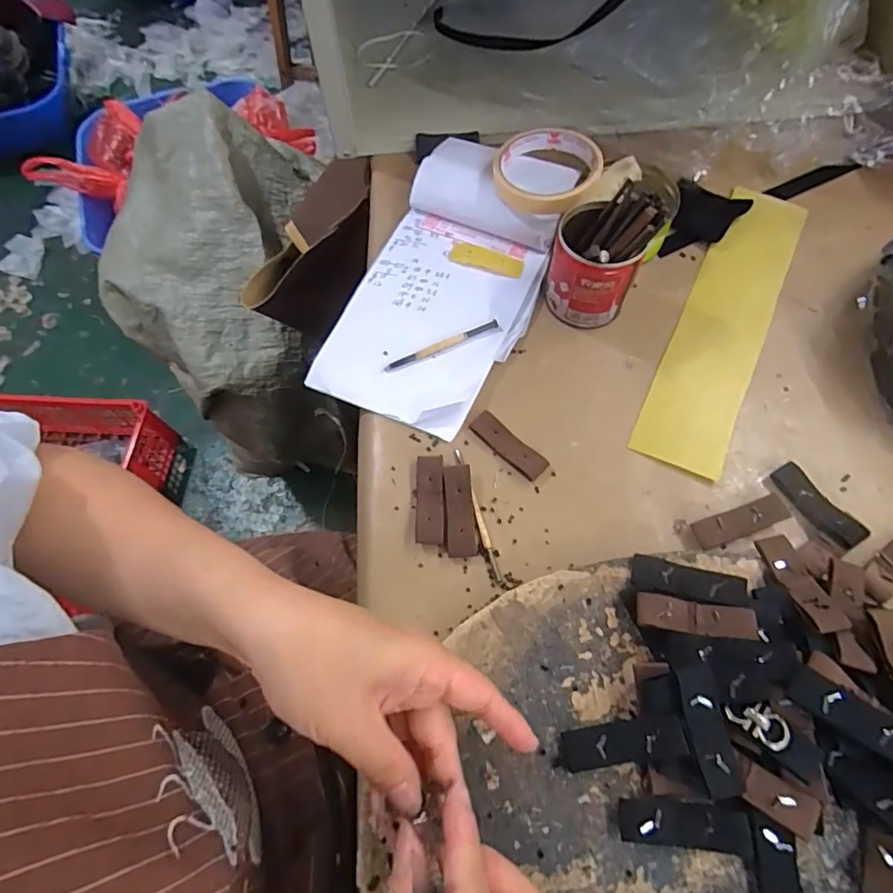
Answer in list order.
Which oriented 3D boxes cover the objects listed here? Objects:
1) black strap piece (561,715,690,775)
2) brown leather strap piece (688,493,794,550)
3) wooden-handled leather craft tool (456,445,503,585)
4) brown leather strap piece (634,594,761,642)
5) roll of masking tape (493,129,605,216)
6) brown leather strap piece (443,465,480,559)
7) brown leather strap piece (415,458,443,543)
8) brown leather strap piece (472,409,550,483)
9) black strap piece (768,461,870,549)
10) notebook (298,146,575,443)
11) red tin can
[{"bbox_3d":[0.094,0.159,0.275,0.062,0.006,0.020,-17,65,11],"label":"black strap piece"},{"bbox_3d":[0.196,0.051,0.343,0.064,0.012,0.019,-19,67,-7],"label":"brown leather strap piece"},{"bbox_3d":[0.020,0.043,0.350,0.005,0.008,0.098,-14,66,-5],"label":"wooden-handled leather craft tool"},{"bbox_3d":[0.141,0.097,0.291,0.064,0.004,0.019,6,59,6],"label":"brown leather strap piece"},{"bbox_3d":[0.083,-0.228,0.426,0.084,0.027,0.087,0,66,1],"label":"roll of masking tape"},{"bbox_3d":[0.009,0.044,0.348,0.020,0.008,0.062,-4,66,0],"label":"brown leather strap piece"},{"bbox_3d":[-0.012,0.036,0.352,0.018,0.009,0.063,-1,66,1],"label":"brown leather strap piece"},{"bbox_3d":[0.045,0.000,0.371,0.061,0.004,0.019,41,73,17],"label":"brown leather strap piece"},{"bbox_3d":[0.248,0.040,0.344,0.024,0.009,0.062,-31,69,-12],"label":"black strap piece"},{"bbox_3d":[0.005,-0.143,0.417,0.138,0.029,0.267,21,68,10],"label":"notebook"},{"bbox_3d":[0.111,-0.137,0.389,0.064,0.073,0.062,0,66,1],"label":"red tin can"}]

